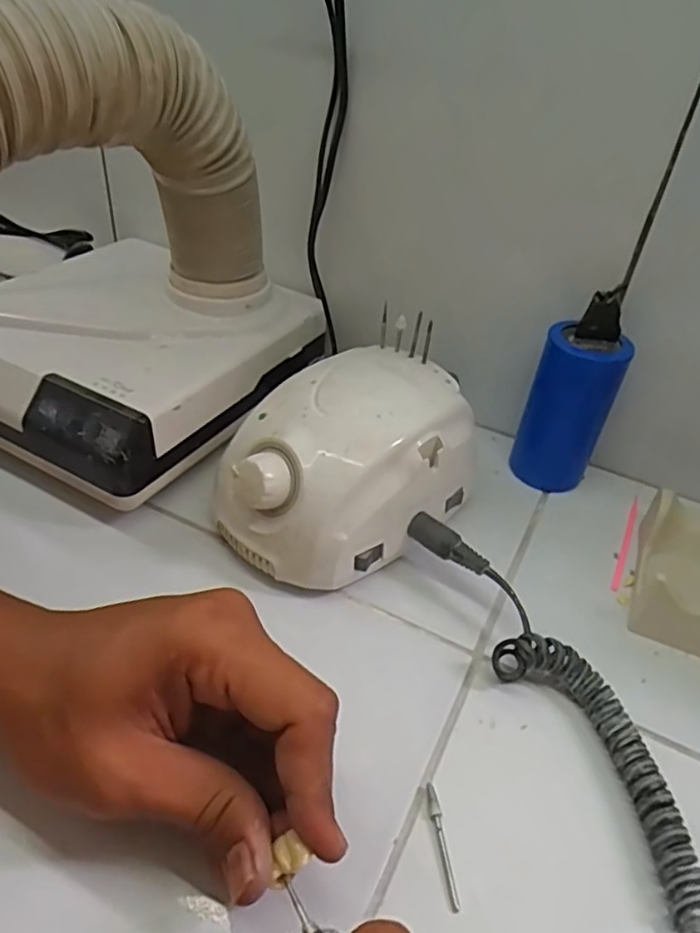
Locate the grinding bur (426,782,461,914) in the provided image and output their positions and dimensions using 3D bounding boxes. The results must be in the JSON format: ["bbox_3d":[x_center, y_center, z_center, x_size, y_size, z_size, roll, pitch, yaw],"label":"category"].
[{"bbox_3d":[0.036,0.145,0.244,0.005,0.004,0.045,1,39,-8],"label":"grinding bur"}]

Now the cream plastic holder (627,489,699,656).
[{"bbox_3d":[0.187,0.057,0.348,0.050,0.033,0.088,19,41,15],"label":"cream plastic holder"}]

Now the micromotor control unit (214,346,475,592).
[{"bbox_3d":[-0.004,-0.001,0.355,0.103,0.083,0.137,32,45,27],"label":"micromotor control unit"}]

